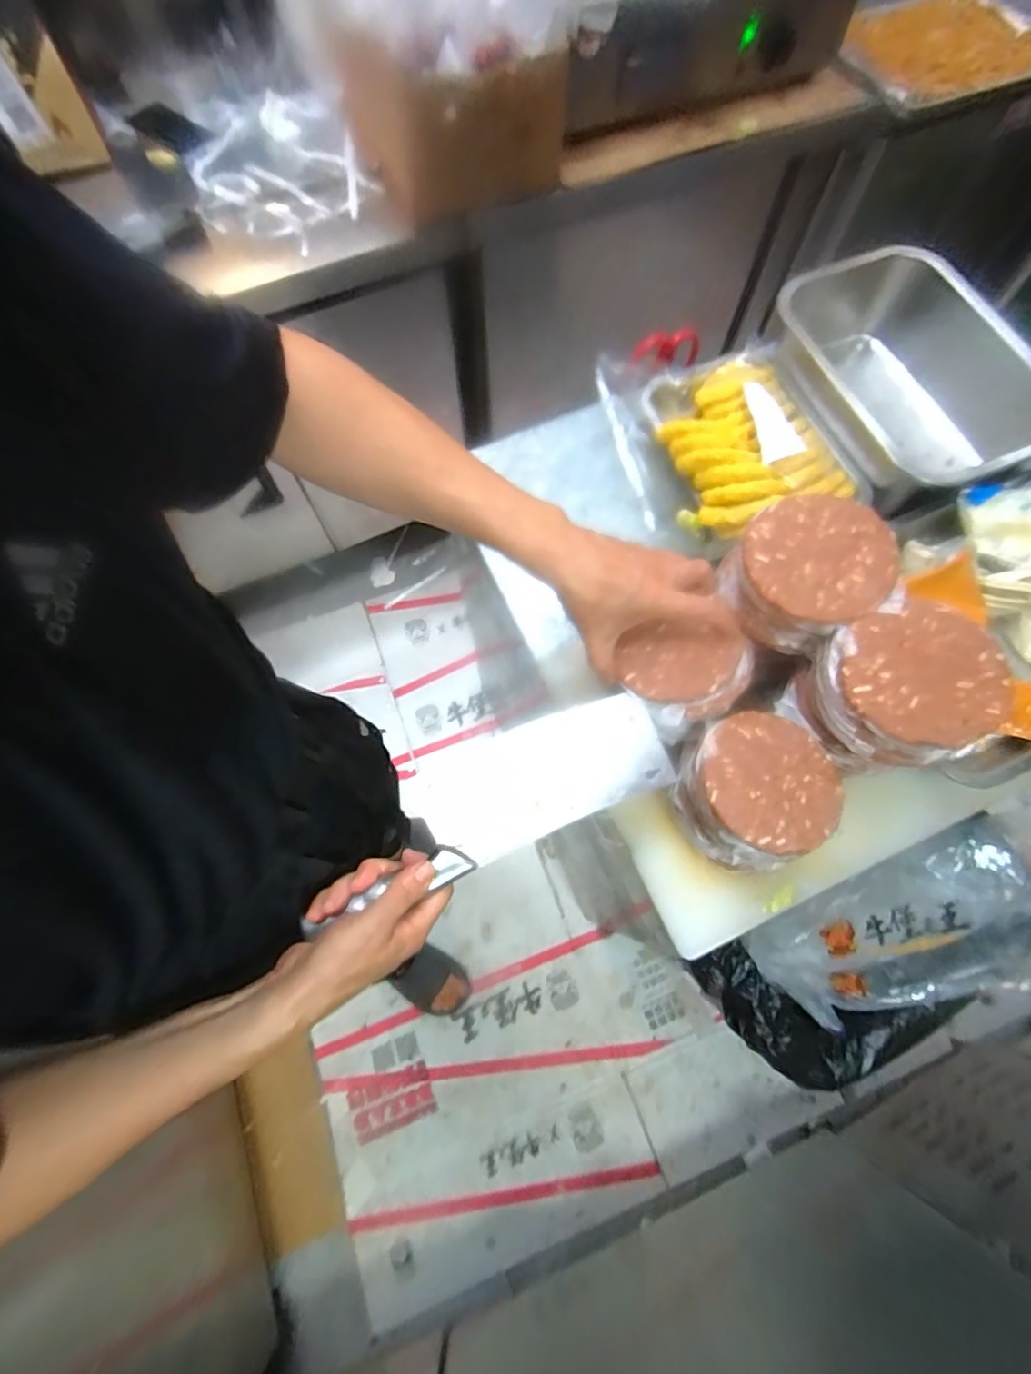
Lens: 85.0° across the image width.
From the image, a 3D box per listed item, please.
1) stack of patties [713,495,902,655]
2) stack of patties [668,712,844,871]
[{"bbox_3d":[0.224,-0.090,0.440,0.104,0.062,0.099,34,74,12],"label":"stack of patties"},{"bbox_3d":[0.194,0.091,0.468,0.115,0.110,0.113,10,70,4],"label":"stack of patties"}]

